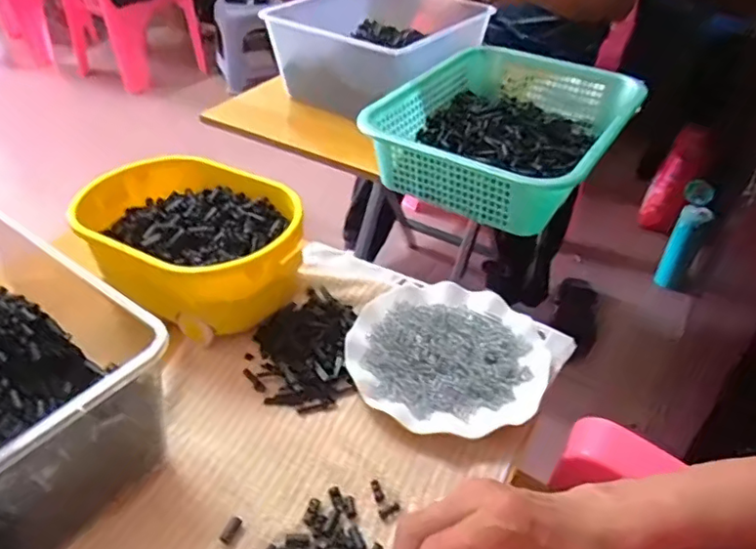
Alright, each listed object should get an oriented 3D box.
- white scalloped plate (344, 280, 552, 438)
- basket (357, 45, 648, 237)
[{"bbox_3d":[0.066,0.072,0.551,0.178,0.015,0.175,0,39,0],"label":"white scalloped plate"},{"bbox_3d":[0.186,-0.206,0.845,0.292,0.091,0.374,23,44,25],"label":"basket"}]

